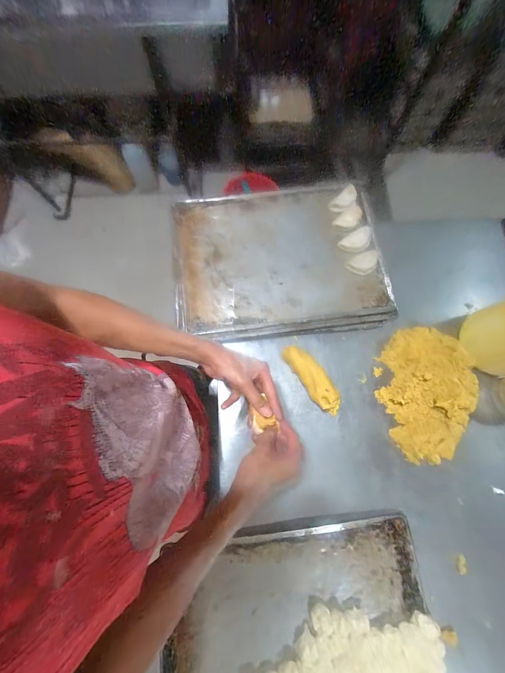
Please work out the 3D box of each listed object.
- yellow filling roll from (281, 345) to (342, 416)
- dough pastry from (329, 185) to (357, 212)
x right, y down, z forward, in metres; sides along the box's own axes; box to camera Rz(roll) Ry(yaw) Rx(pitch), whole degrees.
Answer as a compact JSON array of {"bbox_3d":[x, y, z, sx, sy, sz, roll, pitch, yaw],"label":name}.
[{"bbox_3d":[0.122,0.084,0.541,0.051,0.054,0.163,-36,78,-9],"label":"yellow filling roll"},{"bbox_3d":[0.214,-0.318,0.622,0.060,0.031,0.039,-35,78,-8],"label":"dough pastry"}]

